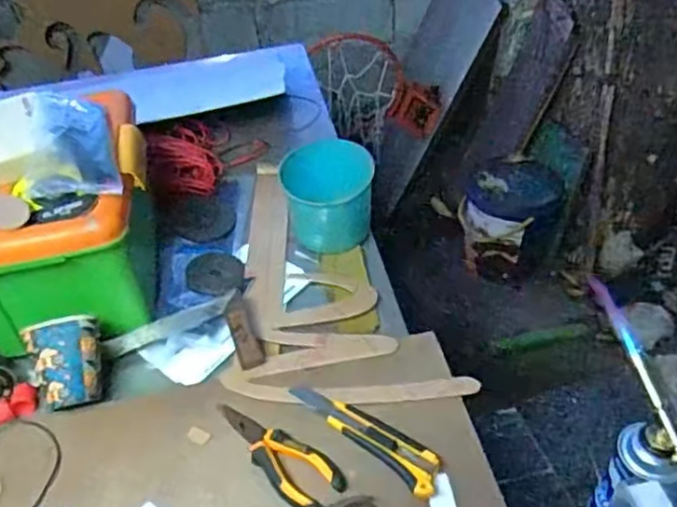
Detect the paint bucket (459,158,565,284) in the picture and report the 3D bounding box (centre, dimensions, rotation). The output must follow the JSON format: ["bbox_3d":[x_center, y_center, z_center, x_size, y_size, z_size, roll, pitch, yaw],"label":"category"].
[{"bbox_3d":[0.410,-0.090,1.595,0.209,0.233,0.203,-3,46,3],"label":"paint bucket"}]

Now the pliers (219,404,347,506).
[{"bbox_3d":[-0.063,0.194,0.648,0.161,0.026,0.054,31,56,32],"label":"pliers"}]

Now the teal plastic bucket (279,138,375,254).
[{"bbox_3d":[-0.011,-0.076,0.873,0.114,0.120,0.093,-7,44,0],"label":"teal plastic bucket"}]

